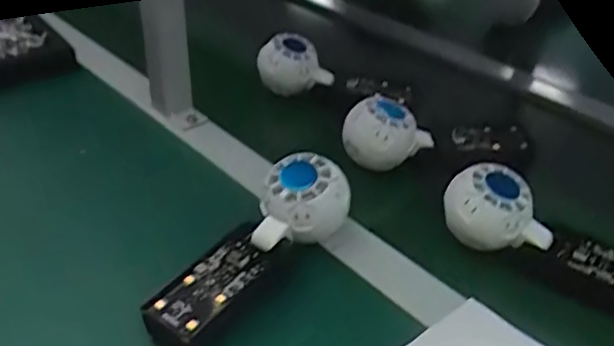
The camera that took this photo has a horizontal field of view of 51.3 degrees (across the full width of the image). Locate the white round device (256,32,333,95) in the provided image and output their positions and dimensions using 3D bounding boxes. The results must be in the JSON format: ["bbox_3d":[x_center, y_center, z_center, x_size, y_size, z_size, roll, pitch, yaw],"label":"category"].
[{"bbox_3d":[-0.011,-0.113,0.687,0.081,0.051,0.054,-1,36,-2],"label":"white round device"}]

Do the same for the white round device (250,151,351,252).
[{"bbox_3d":[-0.003,0.019,0.452,0.064,0.049,0.060,2,36,2],"label":"white round device"}]

